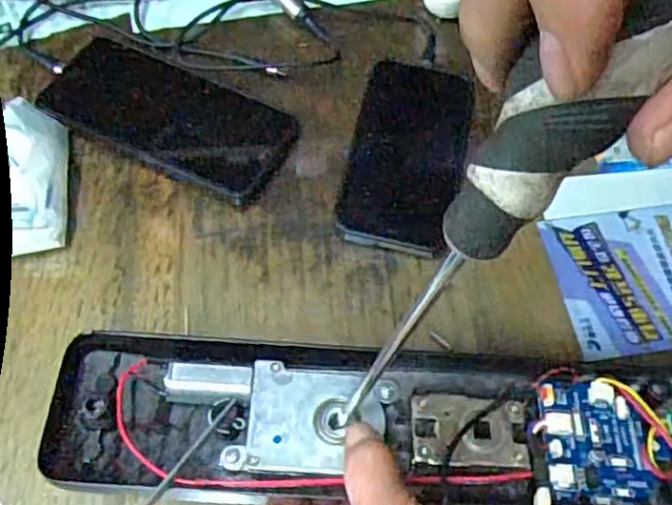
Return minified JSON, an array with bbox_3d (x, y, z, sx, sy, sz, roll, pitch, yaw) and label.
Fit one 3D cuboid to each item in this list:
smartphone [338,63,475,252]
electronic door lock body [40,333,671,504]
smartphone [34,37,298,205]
[{"bbox_3d":[0.048,-0.066,0.461,0.074,0.014,0.145,11,63,4],"label":"smartphone"},{"bbox_3d":[0.074,0.083,0.326,0.405,0.028,0.076,4,62,0],"label":"electronic door lock body"},{"bbox_3d":[-0.114,-0.093,0.472,0.169,0.016,0.076,24,65,11],"label":"smartphone"}]

